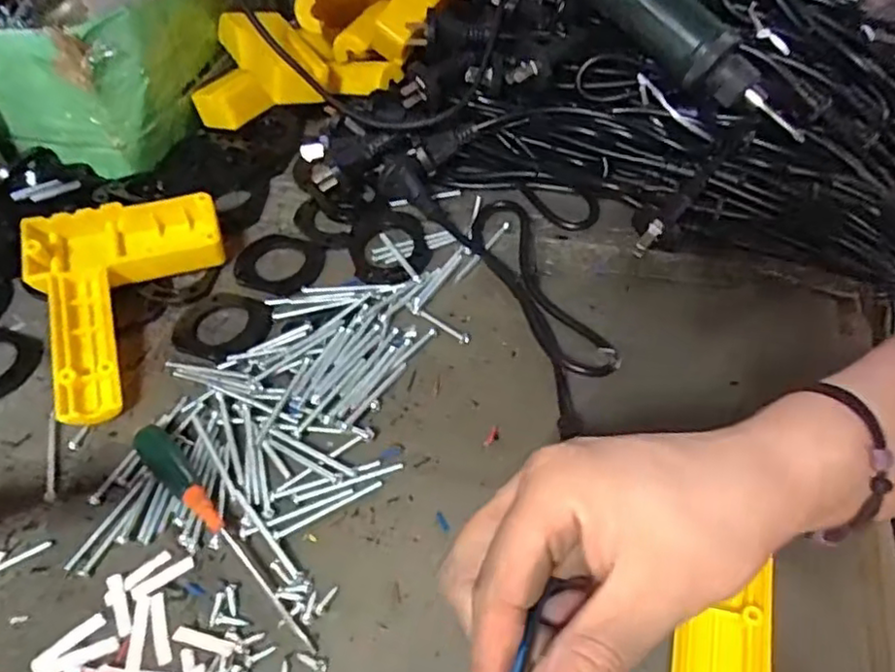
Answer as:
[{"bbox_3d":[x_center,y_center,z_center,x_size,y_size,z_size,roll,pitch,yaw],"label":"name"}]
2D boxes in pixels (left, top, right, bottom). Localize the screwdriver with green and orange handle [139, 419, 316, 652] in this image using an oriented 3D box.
[{"bbox_3d":[-0.109,0.093,0.312,0.017,0.017,0.142,-38,58,-23],"label":"screwdriver with green and orange handle"}]

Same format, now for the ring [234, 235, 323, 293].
[{"bbox_3d":[-0.113,-0.049,0.440,0.058,0.004,0.051,20,56,20],"label":"ring"}]

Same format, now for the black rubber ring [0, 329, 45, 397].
[{"bbox_3d":[-0.279,0.016,0.404,0.050,0.006,0.050,-3,51,3],"label":"black rubber ring"}]

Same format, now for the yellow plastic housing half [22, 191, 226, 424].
[{"bbox_3d":[-0.189,-0.028,0.403,0.113,0.041,0.142,-24,53,-13],"label":"yellow plastic housing half"}]

